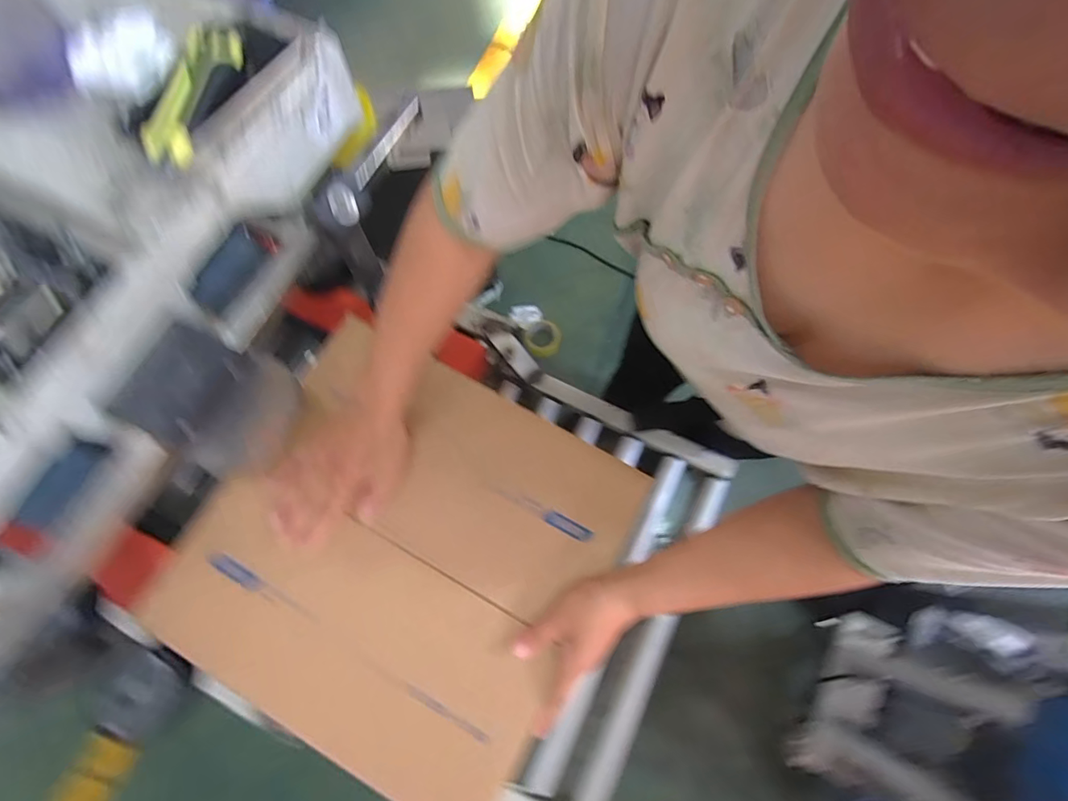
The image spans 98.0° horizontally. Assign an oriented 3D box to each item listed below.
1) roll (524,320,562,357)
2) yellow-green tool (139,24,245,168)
[{"bbox_3d":[0.026,-0.182,1.373,0.108,0.051,0.115,0,73,0],"label":"roll"},{"bbox_3d":[-0.282,-0.256,0.382,0.028,0.028,0.133,13,74,4],"label":"yellow-green tool"}]

